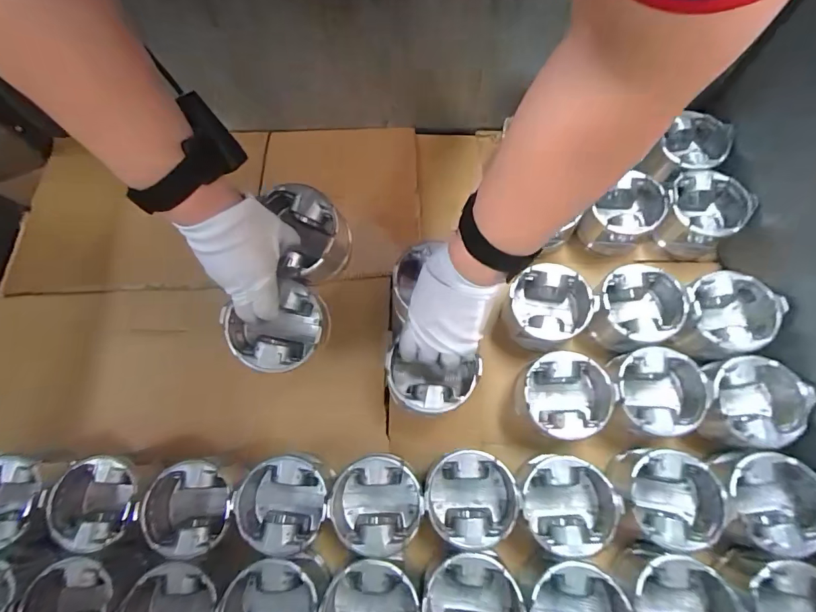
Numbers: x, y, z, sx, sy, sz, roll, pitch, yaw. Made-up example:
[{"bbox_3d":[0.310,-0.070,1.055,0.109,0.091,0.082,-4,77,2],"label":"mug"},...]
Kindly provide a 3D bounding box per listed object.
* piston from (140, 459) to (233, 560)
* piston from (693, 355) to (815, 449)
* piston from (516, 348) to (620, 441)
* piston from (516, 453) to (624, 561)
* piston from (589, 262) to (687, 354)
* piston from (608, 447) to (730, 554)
[{"bbox_3d":[-0.239,0.228,0.483,0.099,0.072,0.092,4,72,4],"label":"piston"},{"bbox_3d":[0.383,0.111,0.487,0.111,0.066,0.096,2,72,3],"label":"piston"},{"bbox_3d":[0.182,0.110,0.508,0.097,0.087,0.094,-1,72,2],"label":"piston"},{"bbox_3d":[0.176,0.217,0.473,0.093,0.075,0.094,-1,72,2],"label":"piston"},{"bbox_3d":[0.283,0.004,0.531,0.101,0.077,0.099,-42,75,-11],"label":"piston"},{"bbox_3d":[0.279,0.212,0.471,0.110,0.076,0.096,1,72,3],"label":"piston"}]

